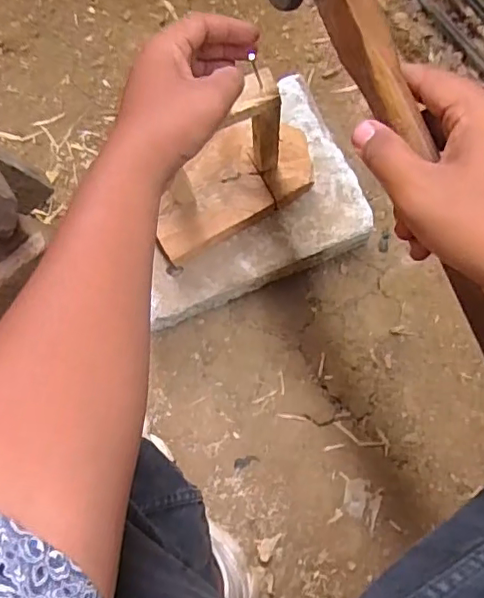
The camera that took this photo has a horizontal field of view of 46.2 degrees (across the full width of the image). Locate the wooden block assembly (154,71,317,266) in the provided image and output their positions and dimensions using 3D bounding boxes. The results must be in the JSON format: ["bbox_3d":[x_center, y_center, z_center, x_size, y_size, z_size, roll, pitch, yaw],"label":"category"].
[{"bbox_3d":[-0.020,-0.127,0.526,0.170,0.168,0.090,-29,82,1],"label":"wooden block assembly"}]

